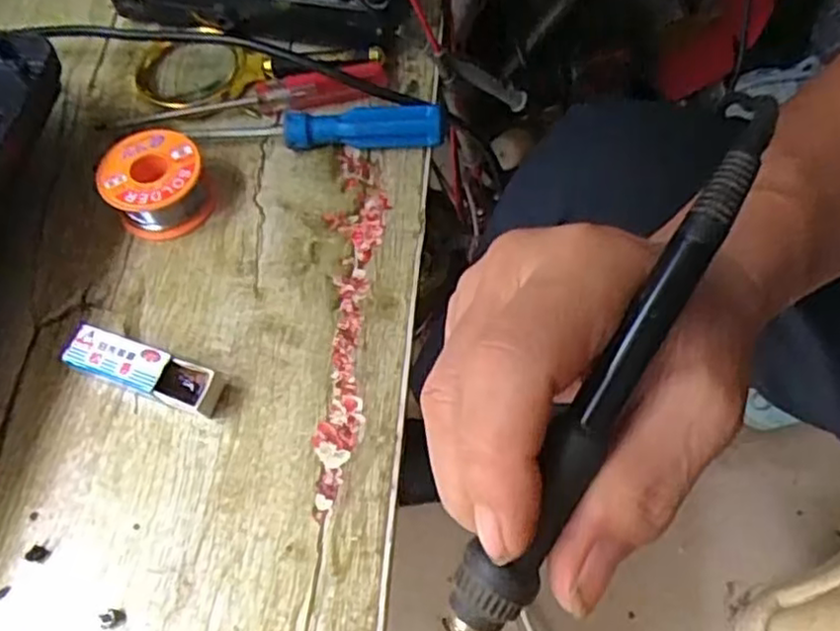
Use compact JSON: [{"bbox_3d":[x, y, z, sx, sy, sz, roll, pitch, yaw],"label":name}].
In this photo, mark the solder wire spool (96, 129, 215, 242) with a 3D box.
[{"bbox_3d":[-0.145,-0.072,0.378,0.051,0.031,0.050,0,61,0],"label":"solder wire spool"}]

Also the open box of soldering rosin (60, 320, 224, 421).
[{"bbox_3d":[-0.131,0.027,0.331,0.074,0.022,0.022,15,61,8],"label":"open box of soldering rosin"}]

